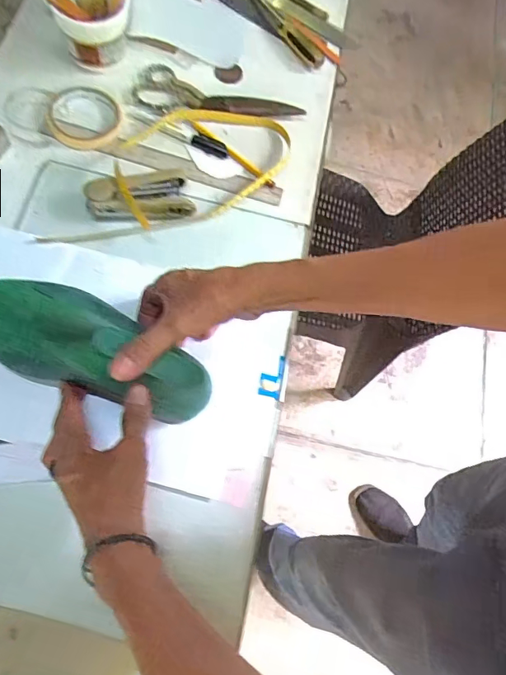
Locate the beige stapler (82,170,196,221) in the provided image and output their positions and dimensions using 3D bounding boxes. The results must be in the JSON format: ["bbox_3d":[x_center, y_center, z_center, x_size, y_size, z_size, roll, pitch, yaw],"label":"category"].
[{"bbox_3d":[-0.128,-0.157,0.530,0.113,0.035,0.051,-10,69,-19],"label":"beige stapler"}]

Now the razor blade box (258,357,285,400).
[{"bbox_3d":[0.021,0.042,0.513,0.024,0.007,0.045,13,69,-3],"label":"razor blade box"}]

